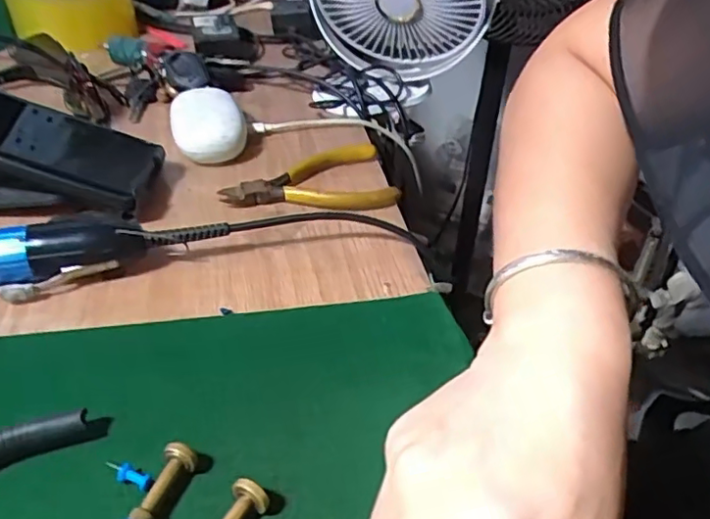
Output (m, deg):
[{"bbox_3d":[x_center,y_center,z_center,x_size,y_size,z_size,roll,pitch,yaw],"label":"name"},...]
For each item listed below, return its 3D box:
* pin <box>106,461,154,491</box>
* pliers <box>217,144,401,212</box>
[{"bbox_3d":[-0.093,0.089,0.253,0.023,0.007,0.008,19,41,22],"label":"pin"},{"bbox_3d":[-0.035,-0.056,0.448,0.120,0.015,0.077,-9,39,-12],"label":"pliers"}]

